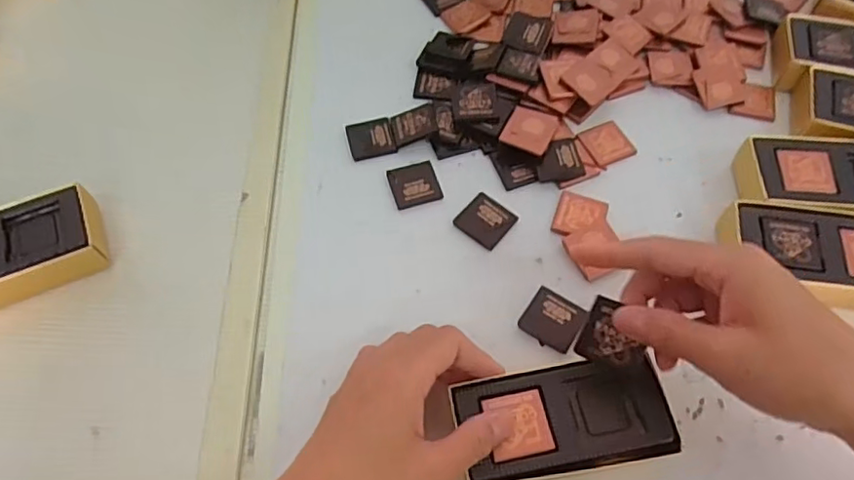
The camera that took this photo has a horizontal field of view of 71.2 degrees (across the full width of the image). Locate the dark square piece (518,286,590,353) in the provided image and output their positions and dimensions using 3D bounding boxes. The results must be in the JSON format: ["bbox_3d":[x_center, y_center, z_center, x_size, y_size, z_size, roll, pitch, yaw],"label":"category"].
[{"bbox_3d":[0.080,0.050,0.378,0.035,0.006,0.033,32,65,17],"label":"dark square piece"}]

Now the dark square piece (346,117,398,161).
[{"bbox_3d":[-0.043,-0.078,0.453,0.033,0.006,0.035,-13,61,-7],"label":"dark square piece"}]

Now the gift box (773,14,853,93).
[{"bbox_3d":[0.333,-0.136,0.459,0.113,0.030,0.057,14,61,8],"label":"gift box"}]

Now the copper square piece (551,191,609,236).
[{"bbox_3d":[0.107,-0.017,0.412,0.034,0.004,0.034,16,62,9],"label":"copper square piece"}]

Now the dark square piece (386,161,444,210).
[{"bbox_3d":[-0.009,-0.041,0.428,0.033,0.004,0.035,-14,61,-8],"label":"dark square piece"}]

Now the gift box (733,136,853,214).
[{"bbox_3d":[0.272,-0.037,0.407,0.119,0.033,0.062,7,61,4],"label":"gift box"}]

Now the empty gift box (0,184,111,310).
[{"bbox_3d":[-0.272,0.010,0.387,0.111,0.029,0.061,-19,62,-10],"label":"empty gift box"}]

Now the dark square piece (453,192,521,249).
[{"bbox_3d":[0.041,-0.014,0.413,0.034,0.004,0.034,35,66,18],"label":"dark square piece"}]

